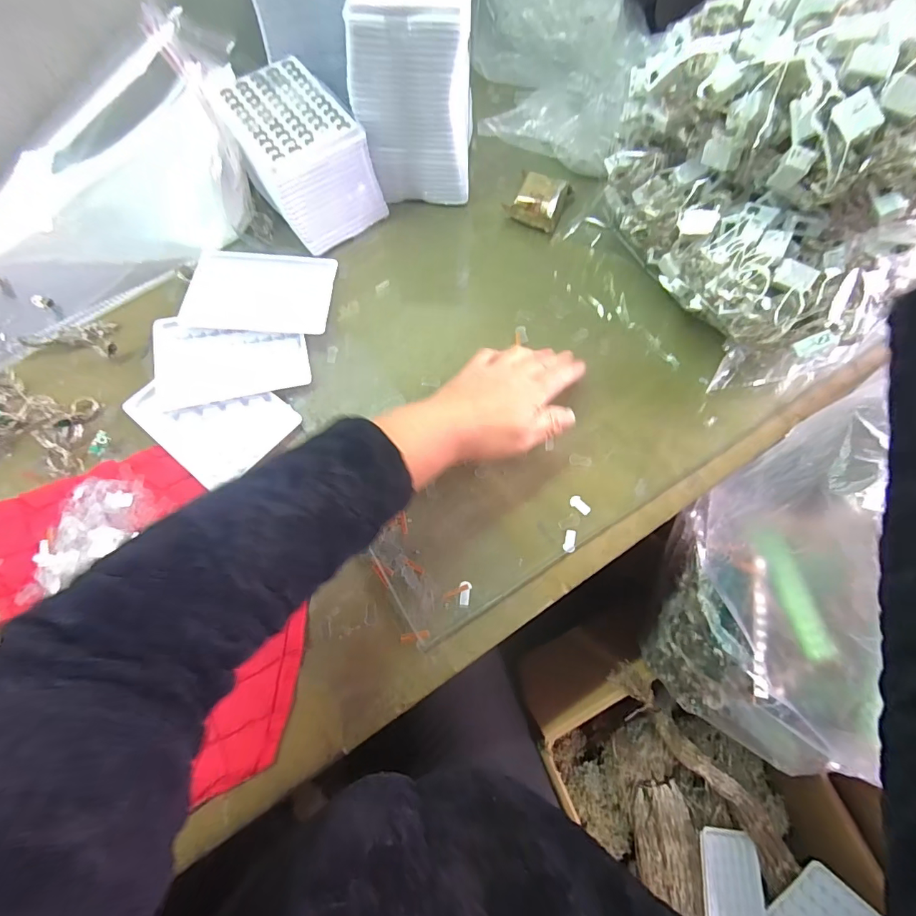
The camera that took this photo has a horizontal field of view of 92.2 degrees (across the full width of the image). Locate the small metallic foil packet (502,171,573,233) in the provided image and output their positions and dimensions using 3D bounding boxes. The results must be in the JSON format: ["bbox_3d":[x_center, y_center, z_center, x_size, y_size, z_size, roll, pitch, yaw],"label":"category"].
[{"bbox_3d":[0.082,-0.269,0.453,0.055,0.023,0.059,23,73,9],"label":"small metallic foil packet"}]

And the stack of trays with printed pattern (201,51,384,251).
[{"bbox_3d":[-0.156,-0.293,0.429,0.103,0.083,0.141,-33,74,-9],"label":"stack of trays with printed pattern"}]

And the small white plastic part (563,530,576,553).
[{"bbox_3d":[0.090,0.066,0.351,0.009,0.004,0.018,14,72,6],"label":"small white plastic part"}]

